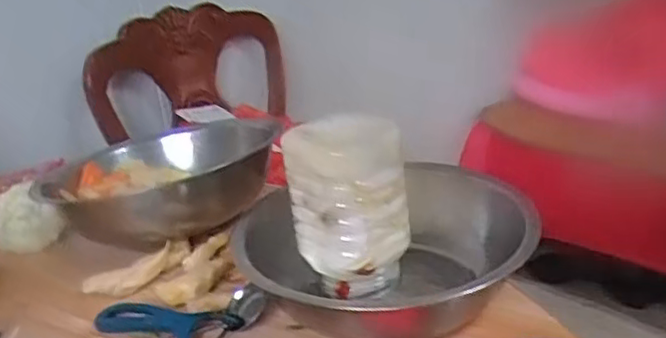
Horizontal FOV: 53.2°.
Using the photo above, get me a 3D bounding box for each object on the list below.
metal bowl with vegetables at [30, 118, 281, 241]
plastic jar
[{"bbox_3d":[-0.202,0.009,0.814,0.248,0.084,0.219,-4,24,0],"label":"metal bowl with vegetables"},{"bbox_3d":[0.011,0.033,0.639,0.087,0.157,0.099,-25,29,-39],"label":"plastic jar"}]

